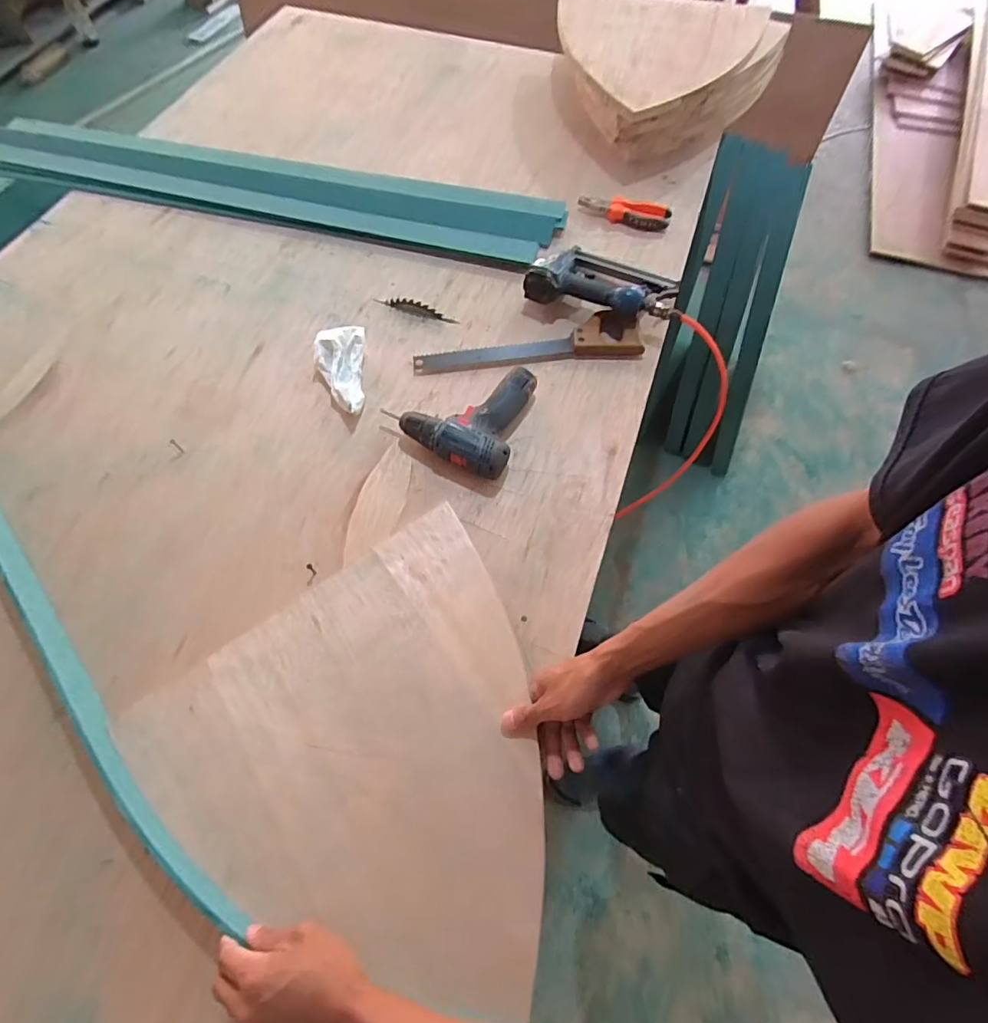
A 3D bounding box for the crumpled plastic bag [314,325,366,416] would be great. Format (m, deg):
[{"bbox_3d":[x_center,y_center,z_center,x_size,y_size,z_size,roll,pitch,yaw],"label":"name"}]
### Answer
[{"bbox_3d":[-0.245,-0.224,0.817,0.081,0.038,0.168,-4,63,-2],"label":"crumpled plastic bag"}]

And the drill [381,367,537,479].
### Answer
[{"bbox_3d":[-0.050,-0.150,0.768,0.189,0.047,0.187,16,64,8],"label":"drill"}]

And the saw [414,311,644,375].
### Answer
[{"bbox_3d":[0.052,-0.281,0.855,0.365,0.024,0.083,-4,63,-2],"label":"saw"}]

